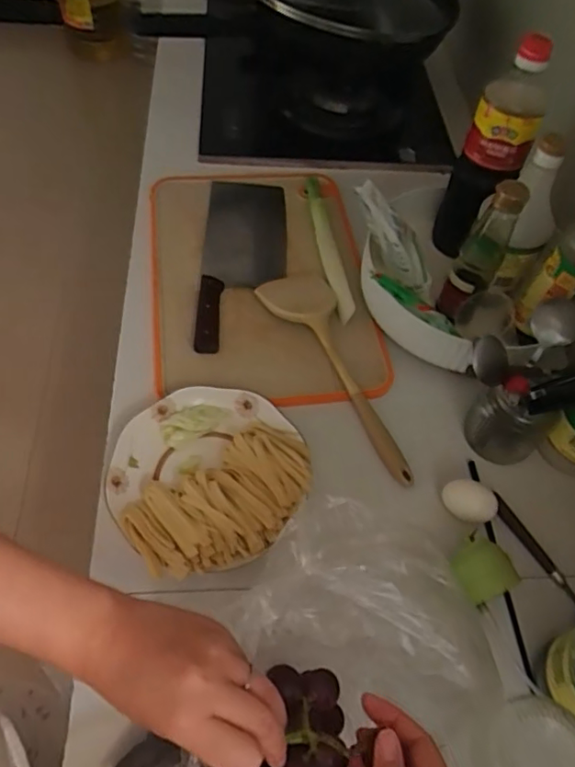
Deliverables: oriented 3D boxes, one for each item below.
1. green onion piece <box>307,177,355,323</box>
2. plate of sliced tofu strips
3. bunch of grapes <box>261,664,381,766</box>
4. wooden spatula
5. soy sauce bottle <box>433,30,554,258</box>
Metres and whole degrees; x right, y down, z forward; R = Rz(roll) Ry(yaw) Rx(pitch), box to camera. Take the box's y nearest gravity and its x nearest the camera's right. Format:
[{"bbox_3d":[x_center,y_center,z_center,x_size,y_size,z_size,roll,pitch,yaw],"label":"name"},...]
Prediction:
[{"bbox_3d":[0.060,-0.206,0.812,0.028,0.019,0.293,-4,58,-8],"label":"green onion piece"},{"bbox_3d":[-0.082,0.093,0.591,0.203,0.046,0.193,2,57,-4],"label":"plate of sliced tofu strips"},{"bbox_3d":[0.010,0.248,0.376,0.070,0.053,0.104,20,58,8],"label":"bunch of grapes"},{"bbox_3d":[0.071,-0.025,0.682,0.091,0.032,0.307,-22,62,-18],"label":"wooden spatula"},{"bbox_3d":[0.250,-0.281,0.701,0.070,0.258,0.076,6,57,-1],"label":"soy sauce bottle"}]

